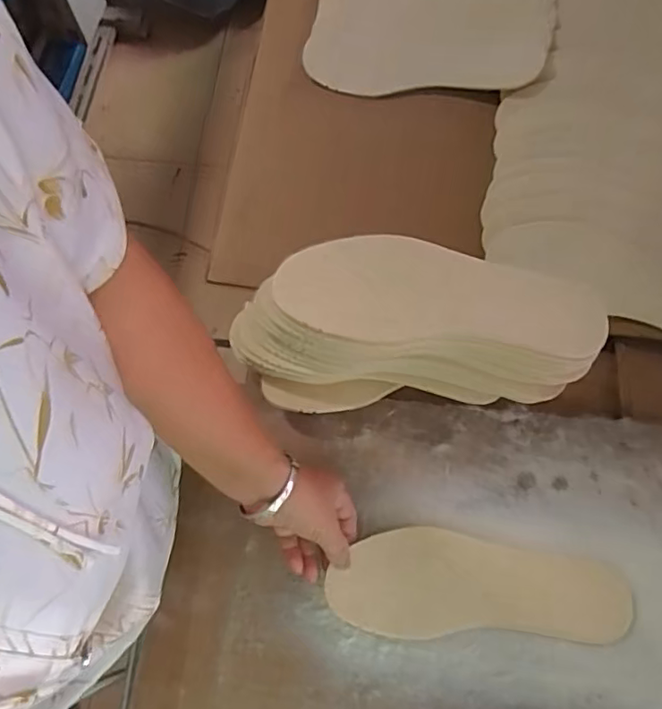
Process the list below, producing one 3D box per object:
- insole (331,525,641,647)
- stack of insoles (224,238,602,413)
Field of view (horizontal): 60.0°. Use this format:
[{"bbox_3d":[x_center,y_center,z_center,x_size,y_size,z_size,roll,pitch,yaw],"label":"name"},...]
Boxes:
[{"bbox_3d":[0.131,0.206,0.516,0.262,0.011,0.089,2,69,-1],"label":"insole"},{"bbox_3d":[0.060,-0.020,0.530,0.307,0.147,0.120,2,71,0],"label":"stack of insoles"}]

